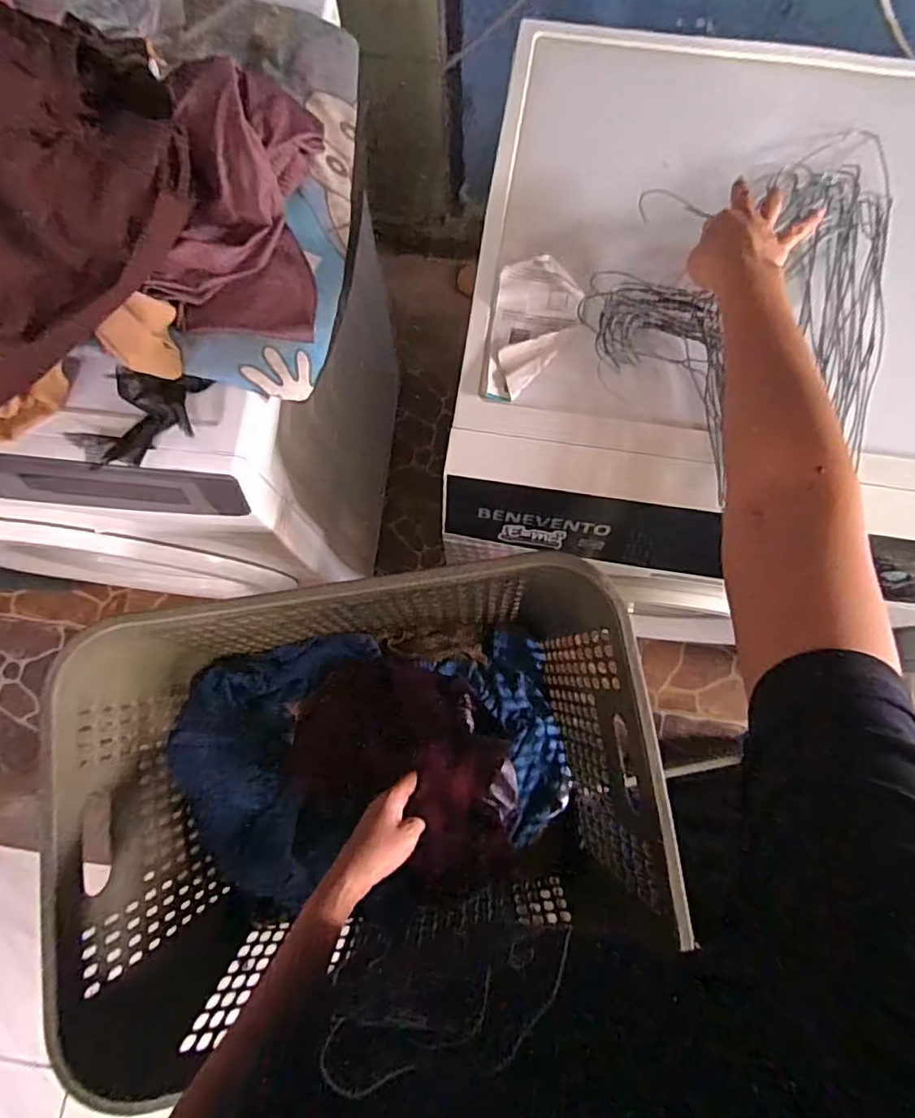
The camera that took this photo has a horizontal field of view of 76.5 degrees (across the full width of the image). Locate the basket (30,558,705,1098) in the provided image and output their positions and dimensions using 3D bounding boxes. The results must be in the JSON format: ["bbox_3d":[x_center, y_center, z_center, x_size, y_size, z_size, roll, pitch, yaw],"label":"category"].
[{"bbox_3d":[-0.110,0.231,0.667,0.560,0.258,0.369,-13,78,-2],"label":"basket"}]

